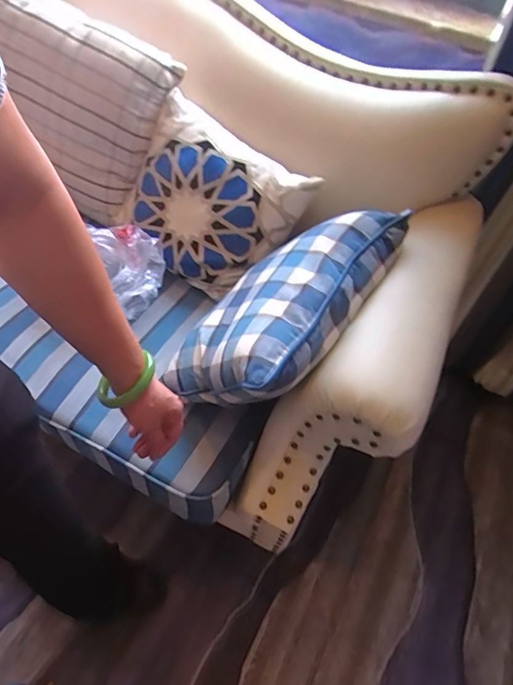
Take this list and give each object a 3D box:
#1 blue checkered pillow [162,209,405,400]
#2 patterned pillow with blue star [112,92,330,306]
[{"bbox_3d":[0.047,-0.065,0.833,0.338,0.150,0.454,-4,44,50],"label":"blue checkered pillow"},{"bbox_3d":[-0.121,-0.318,0.983,0.389,0.332,0.111,37,17,4],"label":"patterned pillow with blue star"}]

